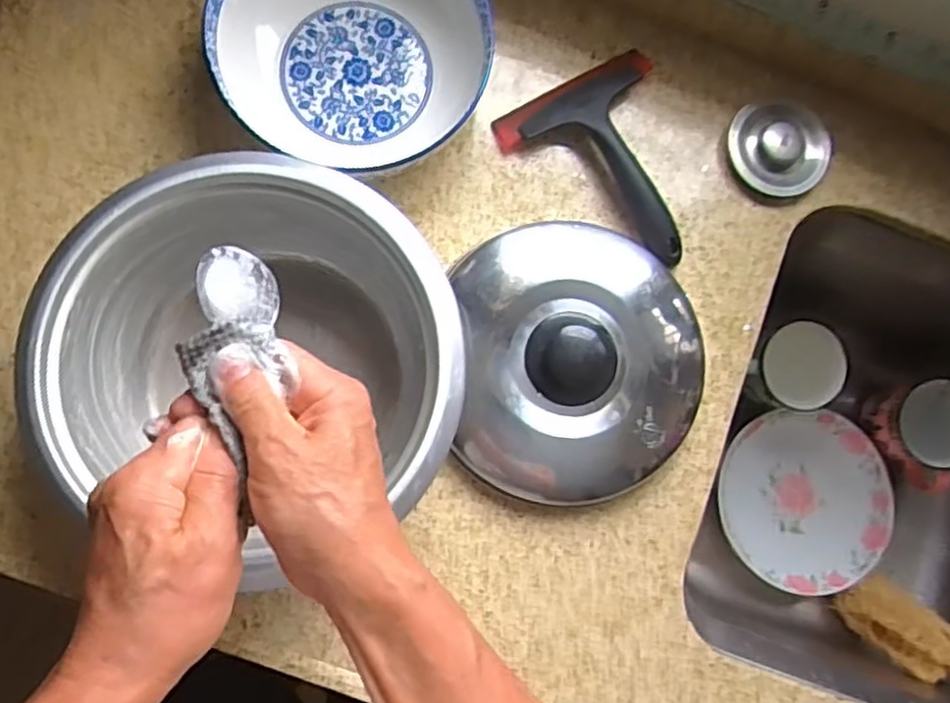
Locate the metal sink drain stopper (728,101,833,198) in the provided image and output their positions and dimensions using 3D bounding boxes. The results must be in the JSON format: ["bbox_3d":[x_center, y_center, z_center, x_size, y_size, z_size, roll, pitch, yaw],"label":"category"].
[{"bbox_3d":[0.252,-0.168,0.592,0.079,0.016,0.080,1,84,-5],"label":"metal sink drain stopper"}]

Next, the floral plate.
[{"bbox_3d":[0.347,0.157,0.765,0.174,0.029,0.182,1,83,-5],"label":"floral plate"}]

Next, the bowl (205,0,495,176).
[{"bbox_3d":[-0.088,-0.232,0.540,0.198,0.059,0.187,1,84,-5],"label":"bowl"}]

